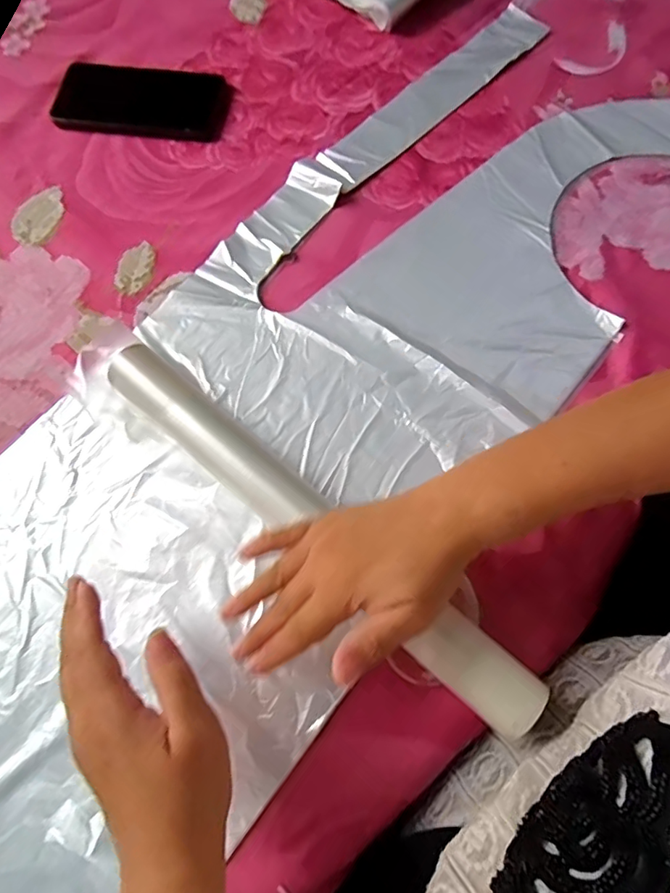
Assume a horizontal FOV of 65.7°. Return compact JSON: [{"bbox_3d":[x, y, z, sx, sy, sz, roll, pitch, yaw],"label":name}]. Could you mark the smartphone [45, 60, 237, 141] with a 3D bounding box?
[{"bbox_3d":[-0.191,-0.341,0.510,0.171,0.008,0.080,8,72,5],"label":"smartphone"}]

